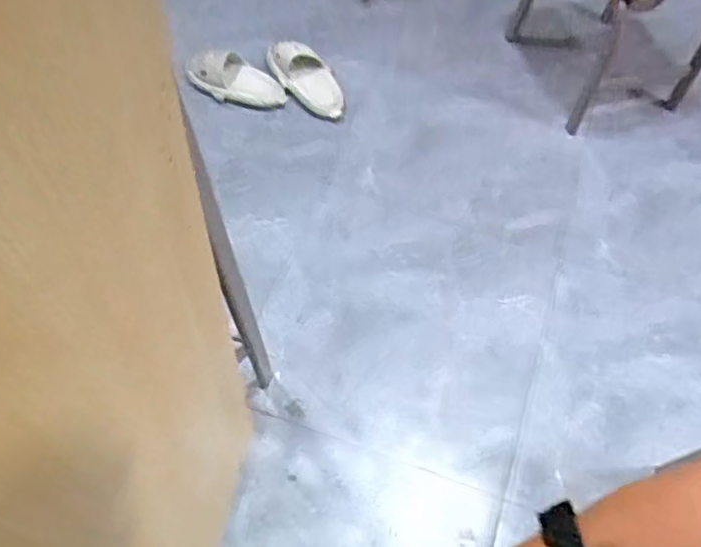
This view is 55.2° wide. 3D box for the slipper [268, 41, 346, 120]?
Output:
[{"bbox_3d":[-0.116,-0.523,1.784,0.113,0.050,0.263,-39,80,-21],"label":"slipper"}]

